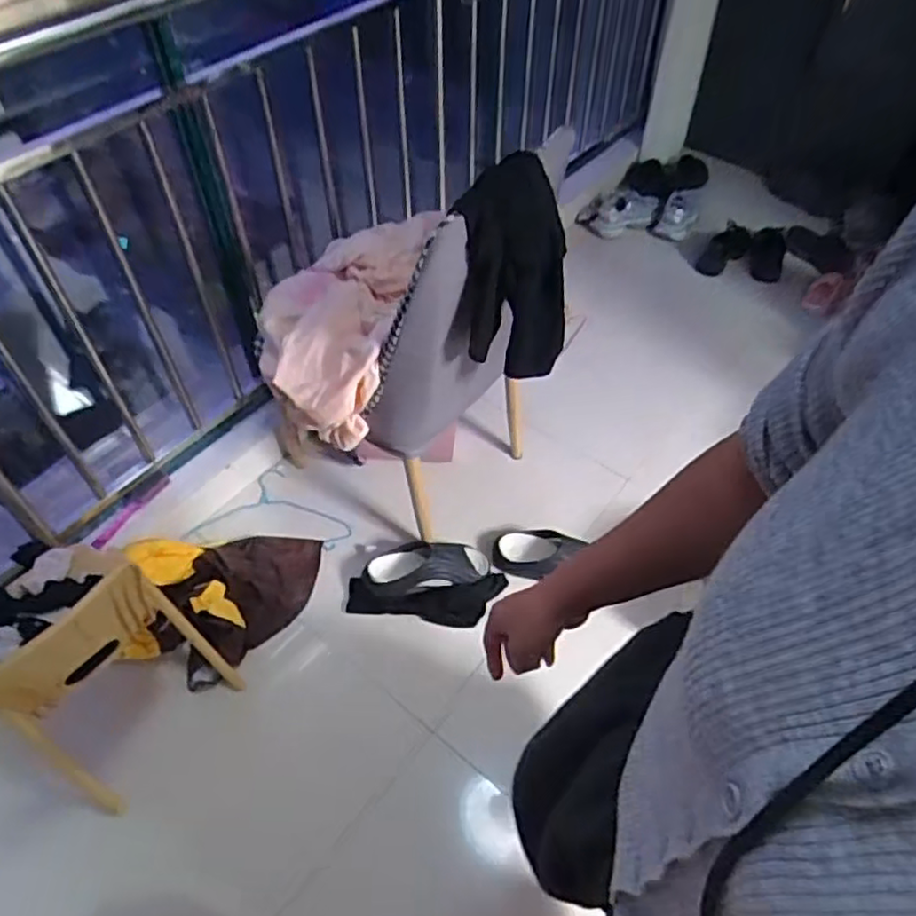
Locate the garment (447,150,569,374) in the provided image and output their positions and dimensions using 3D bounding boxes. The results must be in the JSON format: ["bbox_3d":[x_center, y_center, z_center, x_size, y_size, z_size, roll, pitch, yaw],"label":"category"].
[{"bbox_3d":[0.094,-0.291,1.078,0.150,0.303,0.176,9,51,10],"label":"garment"}]

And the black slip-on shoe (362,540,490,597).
[{"bbox_3d":[-0.073,0.252,1.578,0.283,0.069,0.133,-2,50,1],"label":"black slip-on shoe"}]

